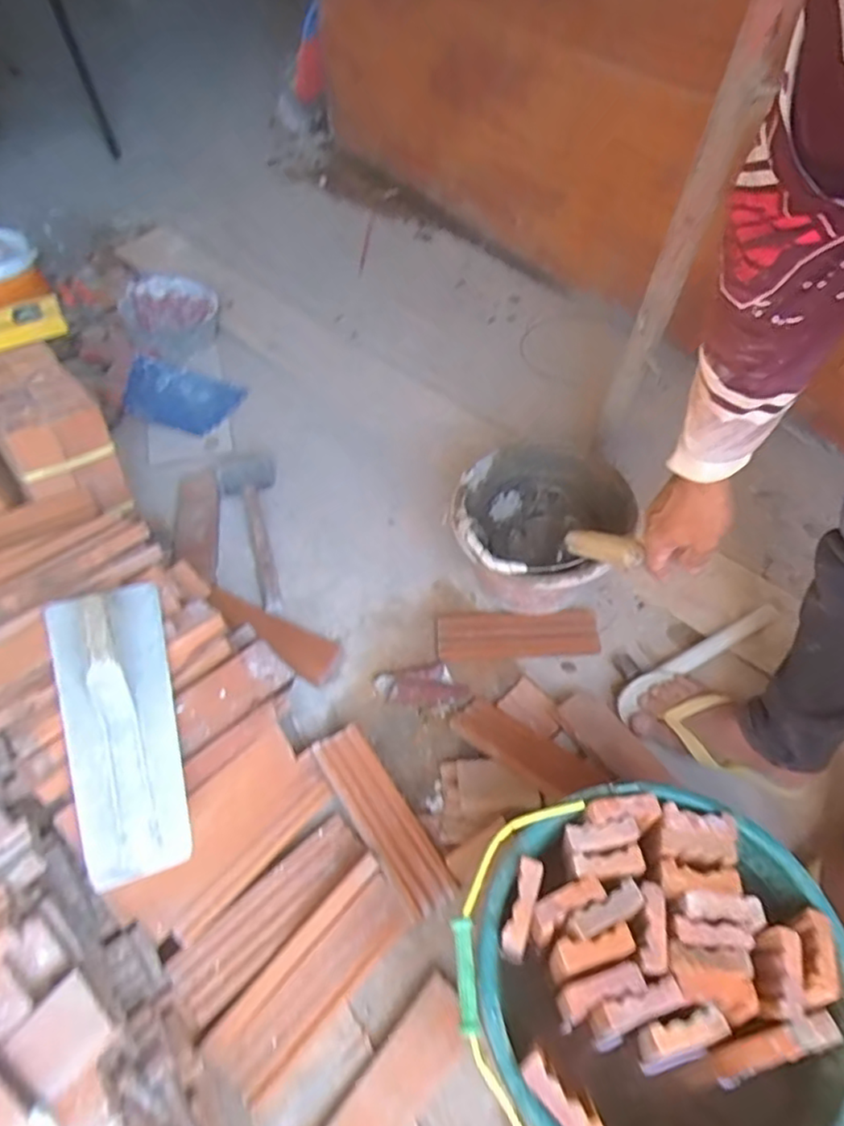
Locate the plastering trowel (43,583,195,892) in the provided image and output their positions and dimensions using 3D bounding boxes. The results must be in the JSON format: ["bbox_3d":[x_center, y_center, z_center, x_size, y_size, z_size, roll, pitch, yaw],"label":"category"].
[{"bbox_3d":[-0.299,0.140,0.615,0.108,0.085,0.301,-19,57,-14],"label":"plastering trowel"}]

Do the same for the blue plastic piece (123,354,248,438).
[{"bbox_3d":[-0.463,-0.316,1.207,0.208,0.016,0.151,17,58,0],"label":"blue plastic piece"}]

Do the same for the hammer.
[{"bbox_3d":[-0.270,-0.057,1.023,0.086,0.041,0.303,-12,56,-9],"label":"hammer"}]

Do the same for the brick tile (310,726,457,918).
[{"bbox_3d":[-0.050,0.302,0.756,0.065,0.031,0.227,-24,58,-27],"label":"brick tile"}]

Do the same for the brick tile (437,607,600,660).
[{"bbox_3d":[0.141,0.108,0.939,0.235,0.018,0.070,-3,55,-3],"label":"brick tile"}]

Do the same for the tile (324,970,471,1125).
[{"bbox_3d":[-0.039,0.524,0.613,0.066,0.035,0.226,35,61,21],"label":"tile"}]

